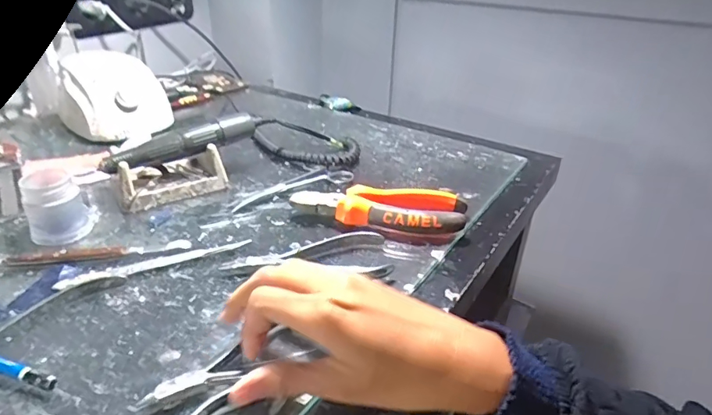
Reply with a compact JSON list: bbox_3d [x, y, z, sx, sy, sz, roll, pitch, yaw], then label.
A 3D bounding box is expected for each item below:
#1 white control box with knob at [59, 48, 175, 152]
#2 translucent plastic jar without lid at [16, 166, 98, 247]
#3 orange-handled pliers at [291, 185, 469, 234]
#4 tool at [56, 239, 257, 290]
[{"bbox_3d":[-0.297,-0.139,0.588,0.103,0.082,0.130,-23,39,-37],"label":"white control box with knob"},{"bbox_3d":[-0.244,-0.002,0.390,0.045,0.048,0.039,-16,35,-29],"label":"translucent plastic jar without lid"},{"bbox_3d":[0.021,0.001,0.429,0.147,0.027,0.049,9,31,9],"label":"orange-handled pliers"},{"bbox_3d":[-0.149,0.042,0.366,0.137,0.005,0.012,-12,34,-24],"label":"tool"}]

